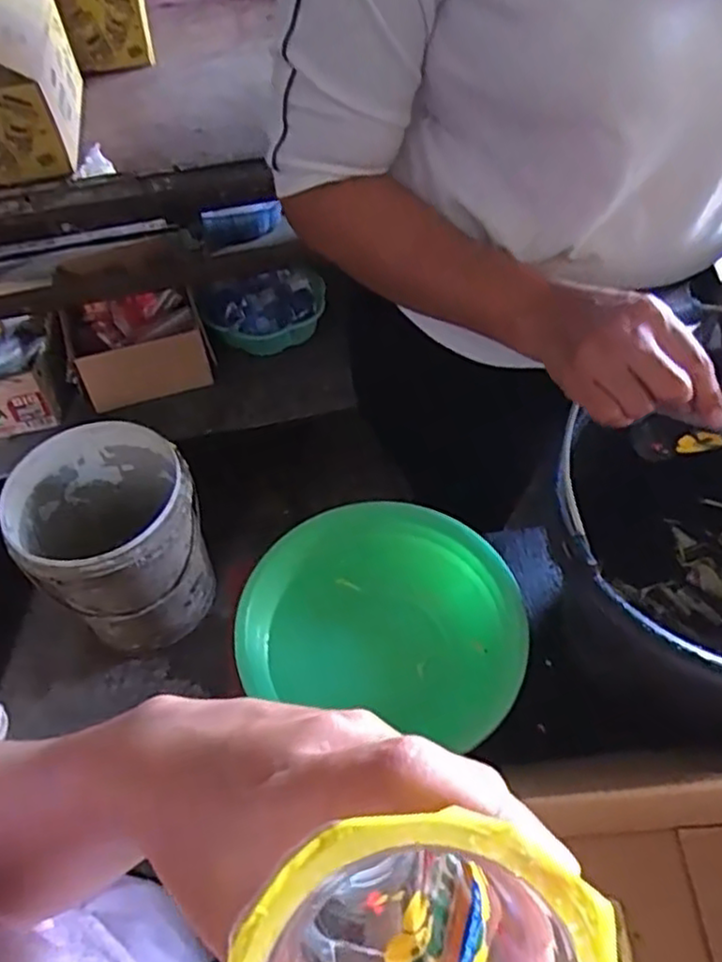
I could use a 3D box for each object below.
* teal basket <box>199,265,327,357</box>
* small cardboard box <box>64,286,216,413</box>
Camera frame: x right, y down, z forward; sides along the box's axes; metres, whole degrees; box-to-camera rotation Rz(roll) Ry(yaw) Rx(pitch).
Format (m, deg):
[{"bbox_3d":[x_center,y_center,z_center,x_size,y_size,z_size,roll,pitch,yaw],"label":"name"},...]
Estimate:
[{"bbox_3d":[-0.186,-0.350,1.398,0.249,0.126,0.122,-20,54,-10],"label":"teal basket"},{"bbox_3d":[-0.429,-0.263,1.351,0.244,0.128,0.201,-20,54,-11],"label":"small cardboard box"}]

